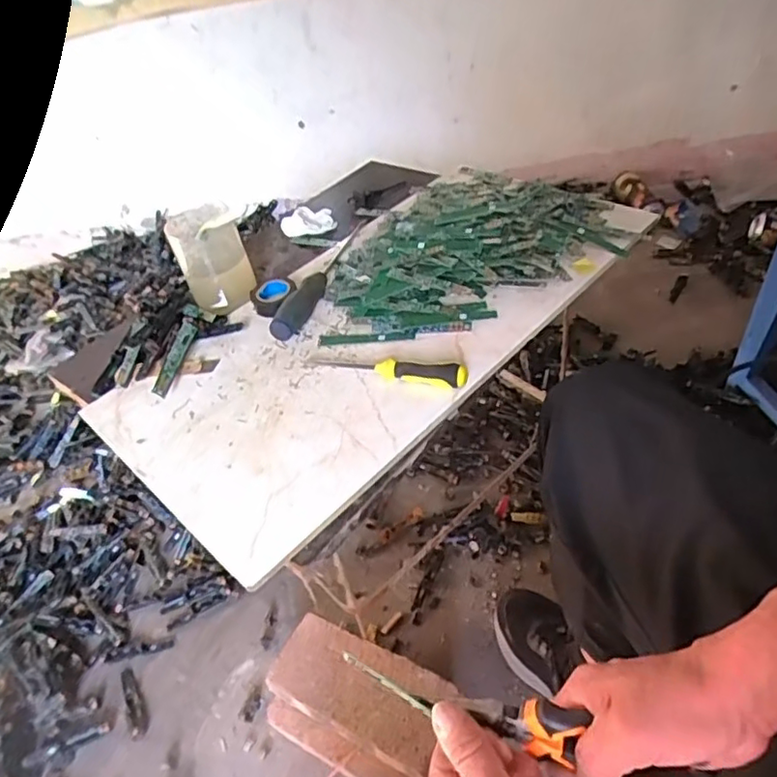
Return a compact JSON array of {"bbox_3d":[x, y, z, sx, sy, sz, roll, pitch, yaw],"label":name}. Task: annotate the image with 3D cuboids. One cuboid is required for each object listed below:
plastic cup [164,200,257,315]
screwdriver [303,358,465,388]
[{"bbox_3d":[-0.202,-0.154,0.703,0.079,0.112,0.077,-7,42,6],"label":"plastic cup"},{"bbox_3d":[-0.003,-0.023,0.590,0.160,0.023,0.026,9,46,22],"label":"screwdriver"}]

